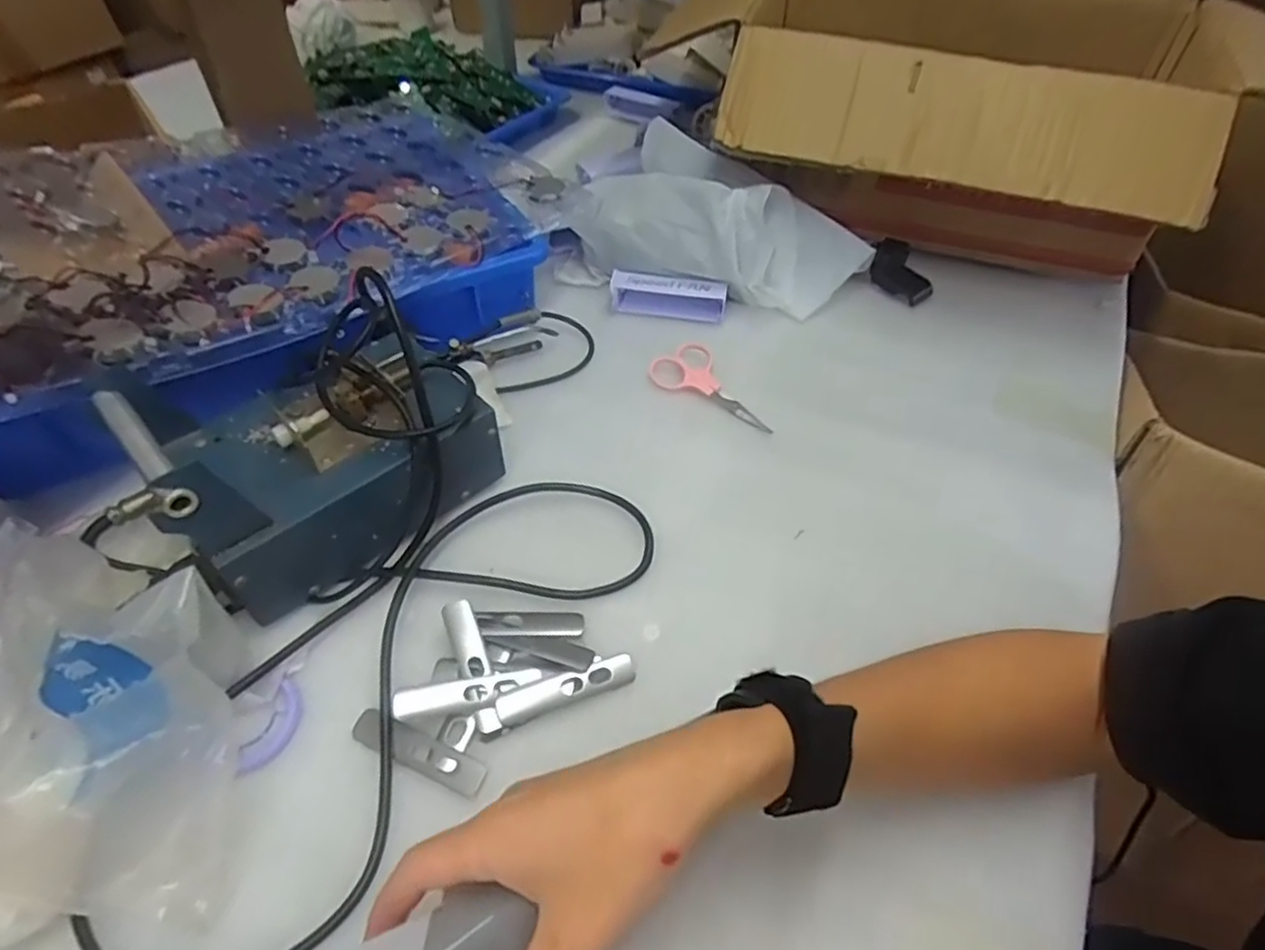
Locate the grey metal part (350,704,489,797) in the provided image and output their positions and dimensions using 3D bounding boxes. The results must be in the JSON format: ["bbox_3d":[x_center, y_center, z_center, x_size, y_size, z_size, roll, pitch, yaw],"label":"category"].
[{"bbox_3d":[-0.114,0.146,0.373,0.077,0.006,0.018,20,51,14],"label":"grey metal part"}]

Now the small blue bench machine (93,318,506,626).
[{"bbox_3d":[-0.194,-0.014,0.430,0.126,0.112,0.196,34,56,24],"label":"small blue bench machine"}]

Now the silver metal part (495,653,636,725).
[{"bbox_3d":[-0.036,0.118,0.391,0.079,0.005,0.017,-16,52,-16],"label":"silver metal part"}]

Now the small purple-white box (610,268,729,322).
[{"bbox_3d":[0.031,-0.156,0.615,0.099,0.029,0.028,7,49,4],"label":"small purple-white box"}]

